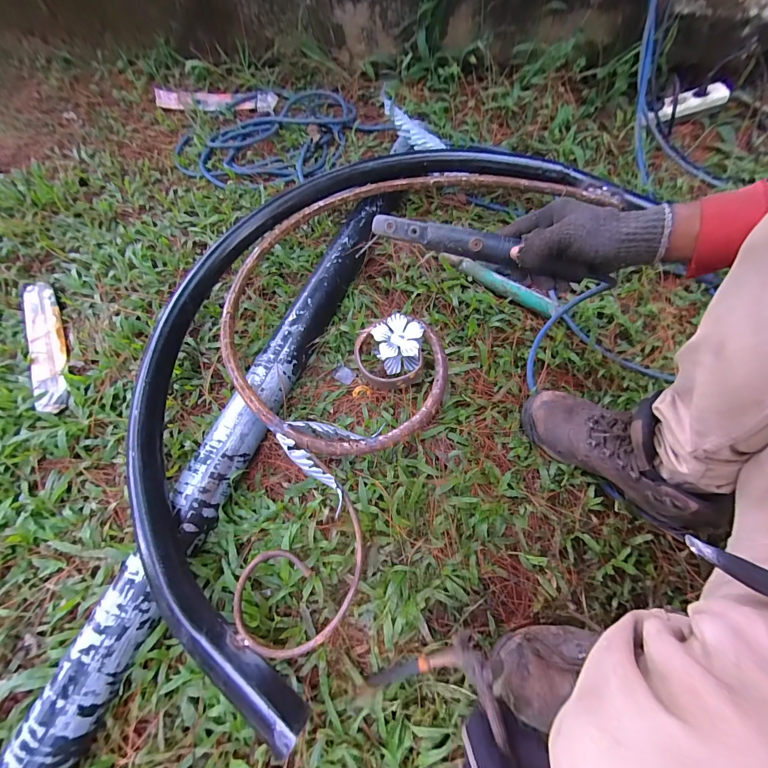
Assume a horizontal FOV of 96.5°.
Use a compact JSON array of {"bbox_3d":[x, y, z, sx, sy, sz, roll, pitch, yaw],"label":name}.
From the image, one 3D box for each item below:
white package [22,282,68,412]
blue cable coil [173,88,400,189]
[{"bbox_3d":[-0.620,-0.076,0.626,0.060,0.015,0.292,-26,67,-14],"label":"white package"},{"bbox_3d":[-0.264,-0.639,0.880,0.465,0.030,0.315,-38,71,-19],"label":"blue cable coil"}]

